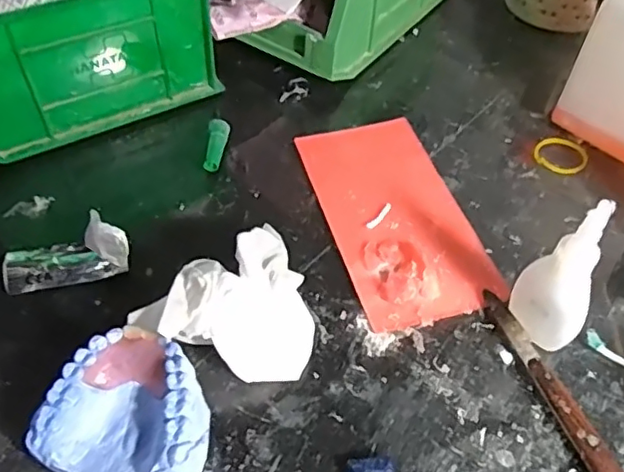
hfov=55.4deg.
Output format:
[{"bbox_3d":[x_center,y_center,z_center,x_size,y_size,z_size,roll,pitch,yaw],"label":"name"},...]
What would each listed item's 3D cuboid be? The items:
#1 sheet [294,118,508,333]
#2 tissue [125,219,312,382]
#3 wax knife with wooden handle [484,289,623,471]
[{"bbox_3d":[0.045,-0.015,0.337,0.074,0.007,0.142,-13,53,-11],"label":"sheet"},{"bbox_3d":[-0.034,0.026,0.273,0.068,0.053,0.064,4,51,2],"label":"tissue"},{"bbox_3d":[0.120,0.094,0.251,0.012,0.009,0.170,-15,53,-13],"label":"wax knife with wooden handle"}]

